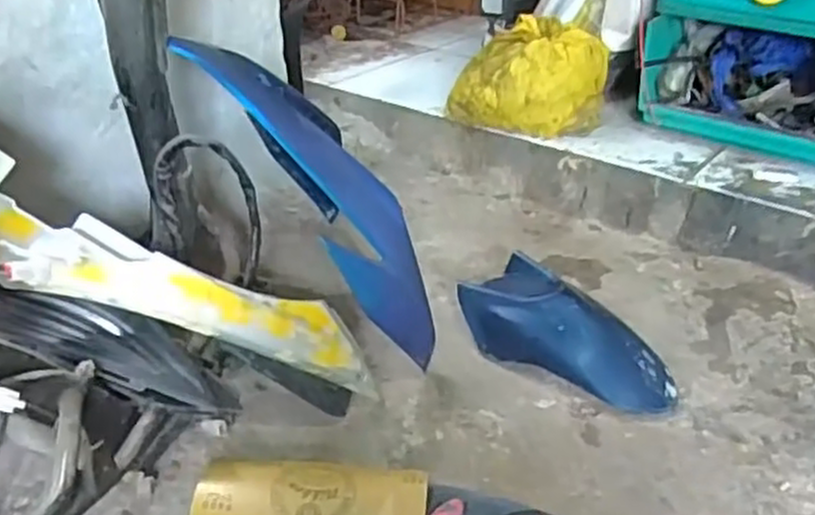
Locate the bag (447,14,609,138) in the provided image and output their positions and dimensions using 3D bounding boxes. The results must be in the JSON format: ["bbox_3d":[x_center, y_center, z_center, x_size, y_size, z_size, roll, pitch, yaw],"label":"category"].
[{"bbox_3d":[0.232,-0.350,1.492,0.286,0.174,0.185,7,30,7],"label":"bag"}]

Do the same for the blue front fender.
[{"bbox_3d":[0.214,0.105,1.068,0.161,0.078,0.302,-26,40,-36],"label":"blue front fender"}]

